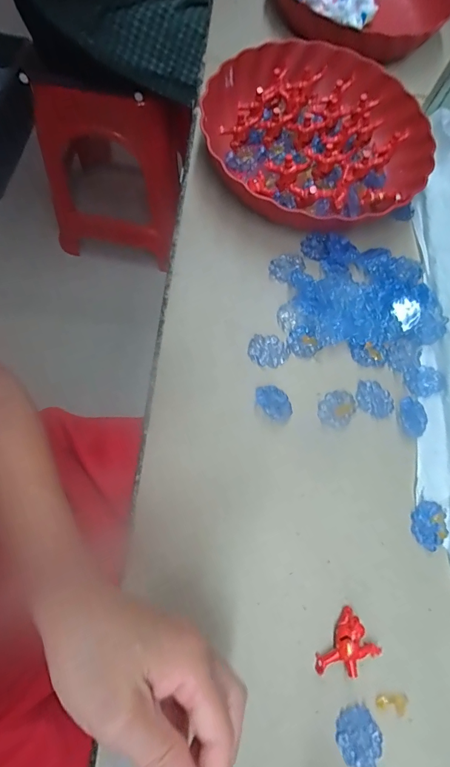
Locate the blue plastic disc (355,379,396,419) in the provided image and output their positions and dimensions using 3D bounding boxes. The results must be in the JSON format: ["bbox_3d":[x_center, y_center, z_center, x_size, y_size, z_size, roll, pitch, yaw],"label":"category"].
[{"bbox_3d":[0.141,0.015,0.352,0.036,0.004,0.032,30,72,4],"label":"blue plastic disc"}]

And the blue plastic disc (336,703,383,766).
[{"bbox_3d":[0.096,0.254,0.269,0.032,0.004,0.036,17,71,-1],"label":"blue plastic disc"}]

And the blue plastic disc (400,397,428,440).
[{"bbox_3d":[0.174,0.031,0.346,0.026,0.005,0.035,8,72,-3],"label":"blue plastic disc"}]

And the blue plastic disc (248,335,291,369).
[{"bbox_3d":[0.042,-0.031,0.357,0.037,0.005,0.032,26,71,3],"label":"blue plastic disc"}]

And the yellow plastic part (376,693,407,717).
[{"bbox_3d":[0.124,0.237,0.277,0.026,0.006,0.011,7,72,-4],"label":"yellow plastic part"}]

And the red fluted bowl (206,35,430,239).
[{"bbox_3d":[0.099,-0.272,0.411,0.237,0.050,0.210,-11,74,-9],"label":"red fluted bowl"}]

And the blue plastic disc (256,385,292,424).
[{"bbox_3d":[0.044,0.018,0.338,0.030,0.008,0.036,-14,69,-29],"label":"blue plastic disc"}]

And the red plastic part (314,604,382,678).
[{"bbox_3d":[0.089,0.200,0.282,0.047,0.015,0.036,-34,79,-15],"label":"red plastic part"}]

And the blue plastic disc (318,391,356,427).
[{"bbox_3d":[0.103,0.024,0.346,0.030,0.004,0.036,42,73,8],"label":"blue plastic disc"}]

